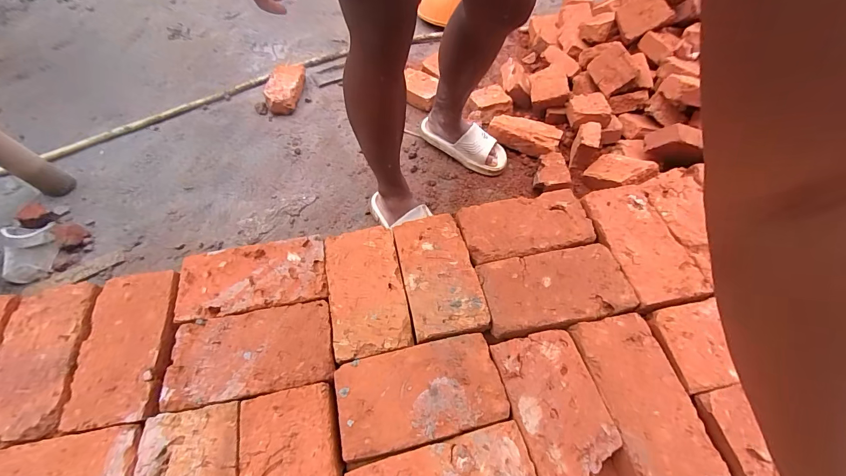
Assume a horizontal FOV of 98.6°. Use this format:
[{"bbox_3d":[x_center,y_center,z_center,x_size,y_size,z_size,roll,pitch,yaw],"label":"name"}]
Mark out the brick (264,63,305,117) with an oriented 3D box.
[{"bbox_3d":[-0.444,-0.499,1.177,0.108,0.053,0.244,-5,58,-3],"label":"brick"}]

